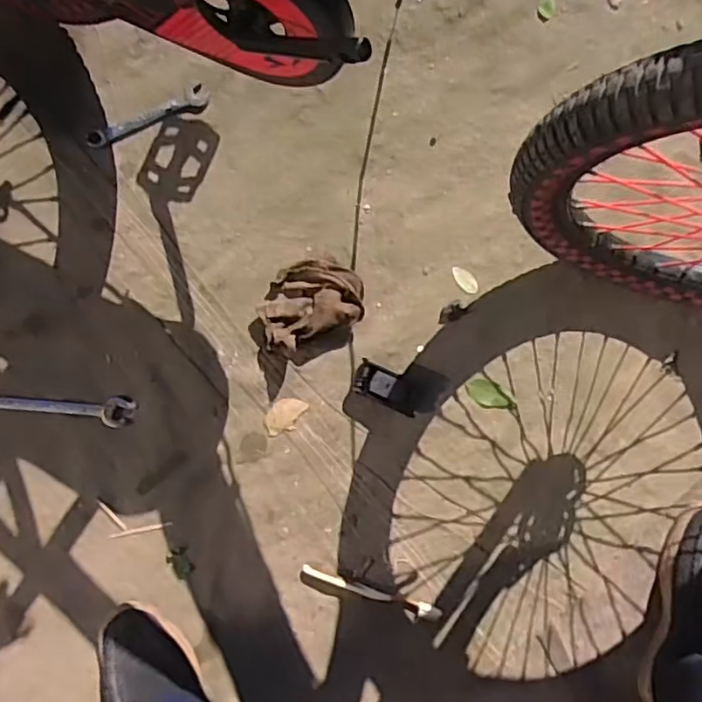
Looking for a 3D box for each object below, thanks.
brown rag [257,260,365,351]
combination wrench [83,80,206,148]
[{"bbox_3d":[-0.048,-0.059,0.741,0.123,0.039,0.087,-22,95,-4],"label":"brown rag"},{"bbox_3d":[-0.232,-0.269,0.732,0.144,0.012,0.029,-25,95,-4],"label":"combination wrench"}]

